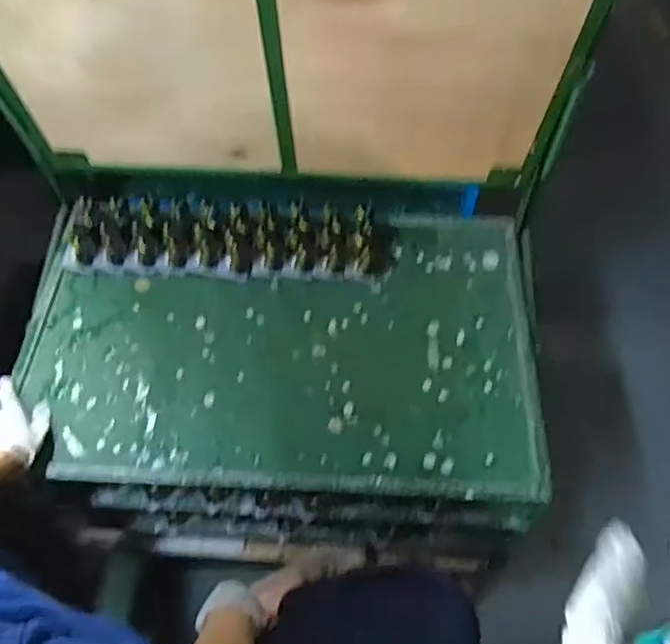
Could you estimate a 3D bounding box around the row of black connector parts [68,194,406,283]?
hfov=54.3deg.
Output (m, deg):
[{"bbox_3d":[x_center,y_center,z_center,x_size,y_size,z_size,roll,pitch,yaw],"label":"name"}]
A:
[{"bbox_3d":[-0.191,-0.151,1.195,0.591,0.059,0.150,4,56,4],"label":"row of black connector parts"}]

